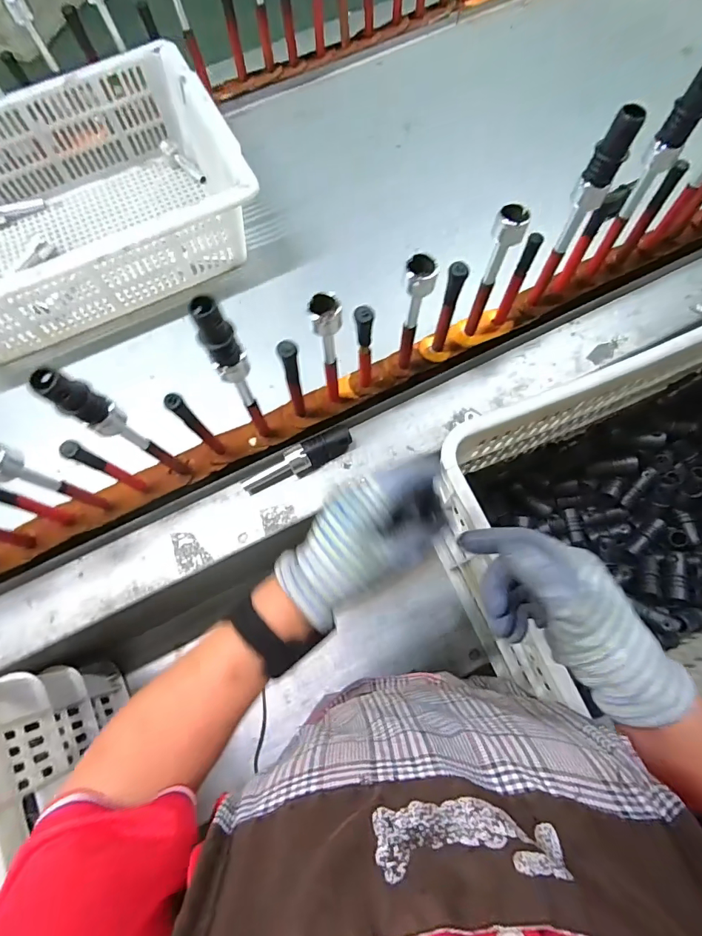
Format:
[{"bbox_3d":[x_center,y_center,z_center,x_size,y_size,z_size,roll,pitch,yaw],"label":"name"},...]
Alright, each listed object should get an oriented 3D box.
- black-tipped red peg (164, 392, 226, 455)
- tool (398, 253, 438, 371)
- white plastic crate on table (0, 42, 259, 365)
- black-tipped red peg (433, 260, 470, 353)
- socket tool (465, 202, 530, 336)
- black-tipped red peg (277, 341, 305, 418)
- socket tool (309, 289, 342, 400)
[{"bbox_3d":[-0.174,-0.044,0.503,0.017,0.148,0.022,-42,76,-12],"label":"black-tipped red peg"},{"bbox_3d":[0.069,-0.170,0.516,0.029,0.188,0.026,19,72,7],"label":"tool"},{"bbox_3d":[-0.419,-0.389,0.666,0.490,0.158,0.350,-28,73,-9],"label":"white plastic crate on table"},{"bbox_3d":[0.116,-0.189,0.540,0.021,0.154,0.019,15,72,6],"label":"black-tipped red peg"},{"bbox_3d":[0.167,-0.232,0.537,0.032,0.180,0.035,20,73,7],"label":"socket tool"},{"bbox_3d":[-0.065,-0.098,0.518,0.019,0.148,0.024,-13,72,-4],"label":"black-tipped red peg"},{"bbox_3d":[-0.025,-0.126,0.503,0.030,0.188,0.031,-4,71,-1],"label":"socket tool"}]

